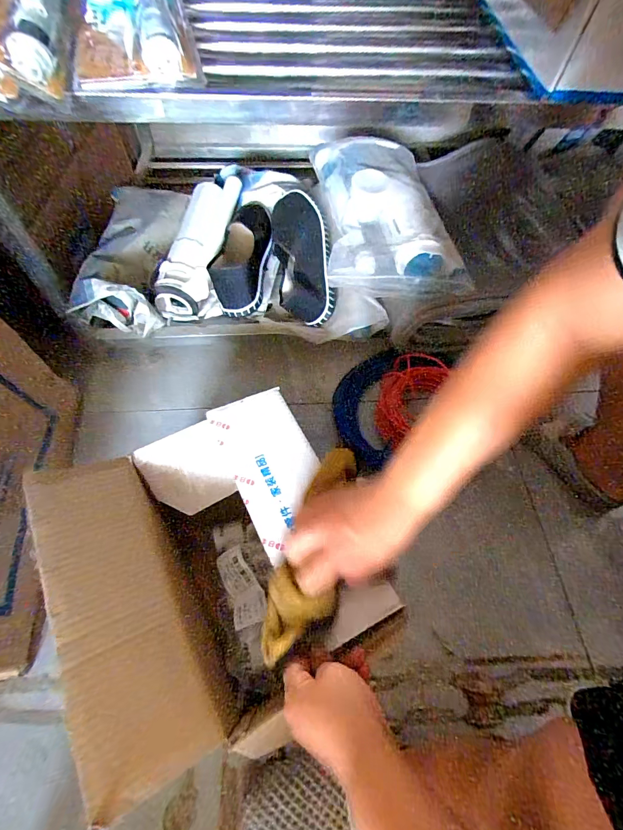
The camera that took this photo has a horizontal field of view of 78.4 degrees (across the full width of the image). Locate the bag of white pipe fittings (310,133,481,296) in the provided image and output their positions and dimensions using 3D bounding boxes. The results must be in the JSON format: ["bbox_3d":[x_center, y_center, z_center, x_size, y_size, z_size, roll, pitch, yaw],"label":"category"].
[{"bbox_3d":[0.131,-0.352,0.657,0.228,0.081,0.323,-3,59,-2],"label":"bag of white pipe fittings"}]

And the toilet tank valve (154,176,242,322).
[{"bbox_3d":[-0.204,-0.320,0.718,0.116,0.076,0.315,3,59,2],"label":"toilet tank valve"}]

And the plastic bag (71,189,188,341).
[{"bbox_3d":[-0.315,-0.308,0.706,0.107,0.106,0.323,0,59,0],"label":"plastic bag"}]

